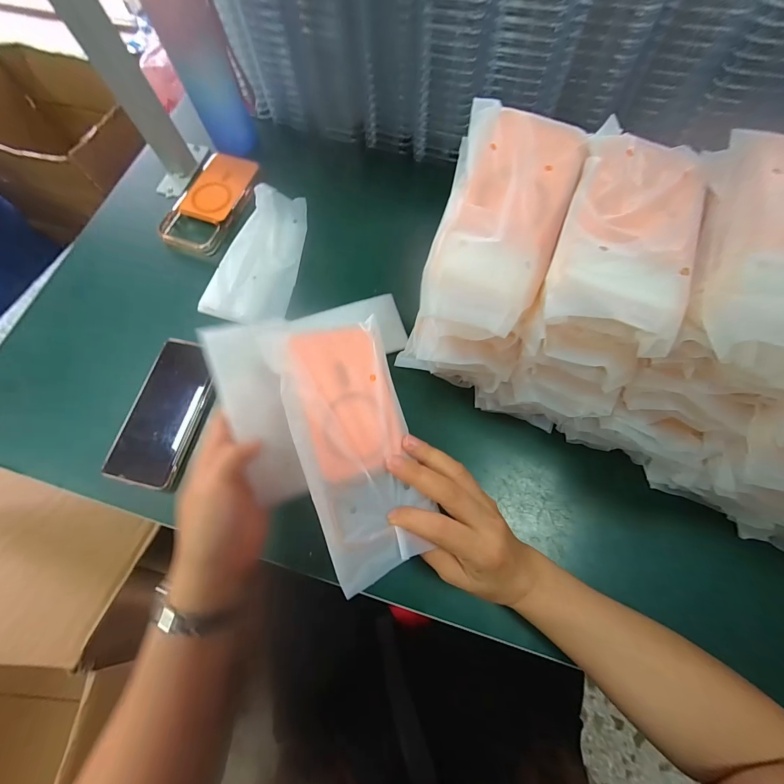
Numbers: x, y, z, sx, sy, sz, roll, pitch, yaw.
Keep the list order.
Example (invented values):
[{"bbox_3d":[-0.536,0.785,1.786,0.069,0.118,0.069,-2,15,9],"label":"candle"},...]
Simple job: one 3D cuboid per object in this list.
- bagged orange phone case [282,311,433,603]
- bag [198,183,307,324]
[{"bbox_3d":[-0.024,0.039,0.252,0.088,0.009,0.182,-18,85,-25],"label":"bagged orange phone case"},{"bbox_3d":[-0.167,-0.175,0.419,0.100,0.033,0.182,8,73,4],"label":"bag"}]

